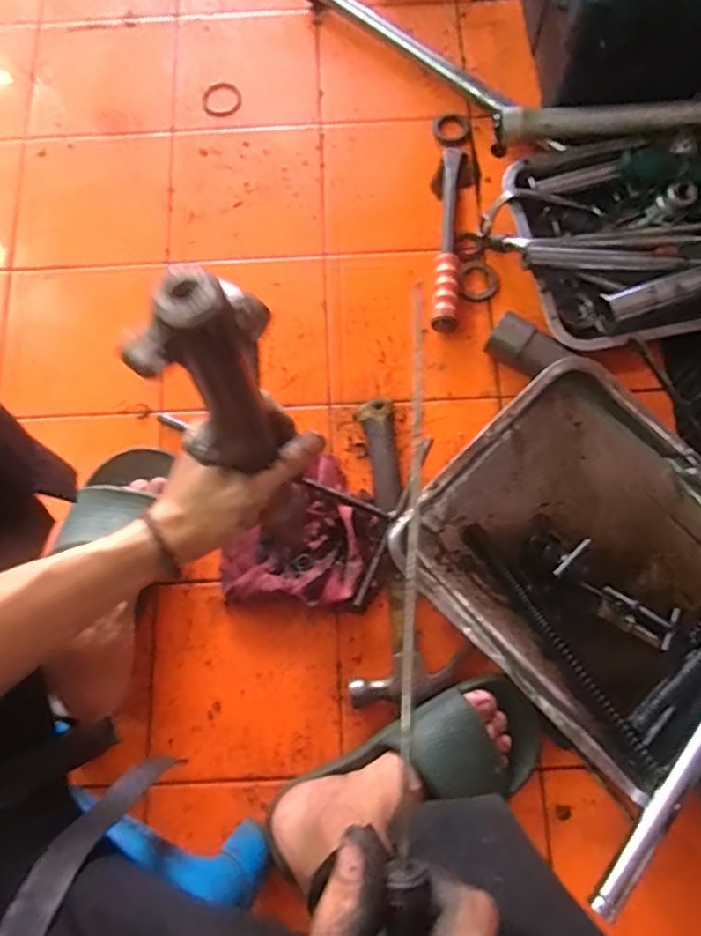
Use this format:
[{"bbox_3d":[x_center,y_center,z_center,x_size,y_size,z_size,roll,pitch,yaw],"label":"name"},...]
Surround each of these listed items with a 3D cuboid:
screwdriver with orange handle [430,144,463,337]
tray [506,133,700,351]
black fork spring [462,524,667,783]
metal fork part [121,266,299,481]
[{"bbox_3d":[0.122,-0.294,0.734,0.029,0.031,0.261,5,76,3],"label":"screwdriver with orange handle"},{"bbox_3d":[0.372,-0.283,0.709,0.369,0.070,0.266,-11,75,-1],"label":"tray"},{"bbox_3d":[0.215,0.184,0.613,0.019,0.014,0.297,-35,77,-7],"label":"black fork spring"},{"bbox_3d":[-0.070,-0.045,0.339,0.064,0.161,0.037,-17,63,-3],"label":"metal fork part"}]

